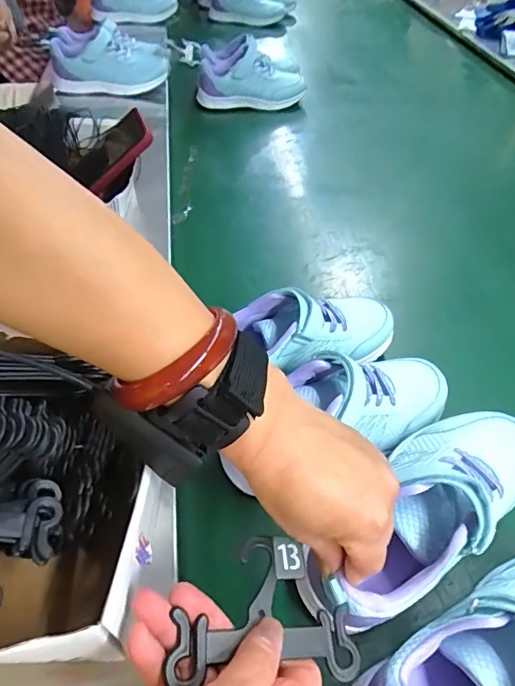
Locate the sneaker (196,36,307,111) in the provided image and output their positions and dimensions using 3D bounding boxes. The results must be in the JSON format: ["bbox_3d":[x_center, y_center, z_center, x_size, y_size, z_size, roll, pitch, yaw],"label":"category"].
[{"bbox_3d":[-0.016,-0.502,0.892,0.211,0.085,0.107,-5,49,-10],"label":"sneaker"}]

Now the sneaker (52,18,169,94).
[{"bbox_3d":[-0.263,-0.504,0.834,0.199,0.085,0.108,-8,49,-13],"label":"sneaker"}]

